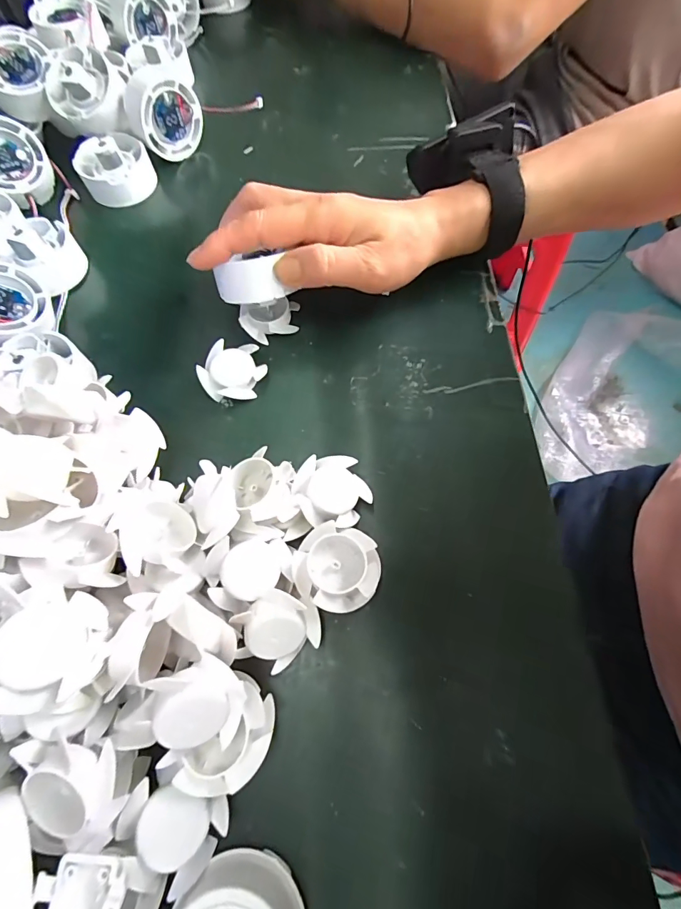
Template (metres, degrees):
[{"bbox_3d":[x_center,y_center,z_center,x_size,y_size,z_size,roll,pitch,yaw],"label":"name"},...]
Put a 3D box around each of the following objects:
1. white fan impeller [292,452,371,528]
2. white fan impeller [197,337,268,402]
[{"bbox_3d":[-0.006,0.021,0.221,0.040,0.016,0.040,7,62,-13],"label":"white fan impeller"},{"bbox_3d":[-0.068,-0.052,0.259,0.036,0.014,0.041,30,72,13],"label":"white fan impeller"}]

